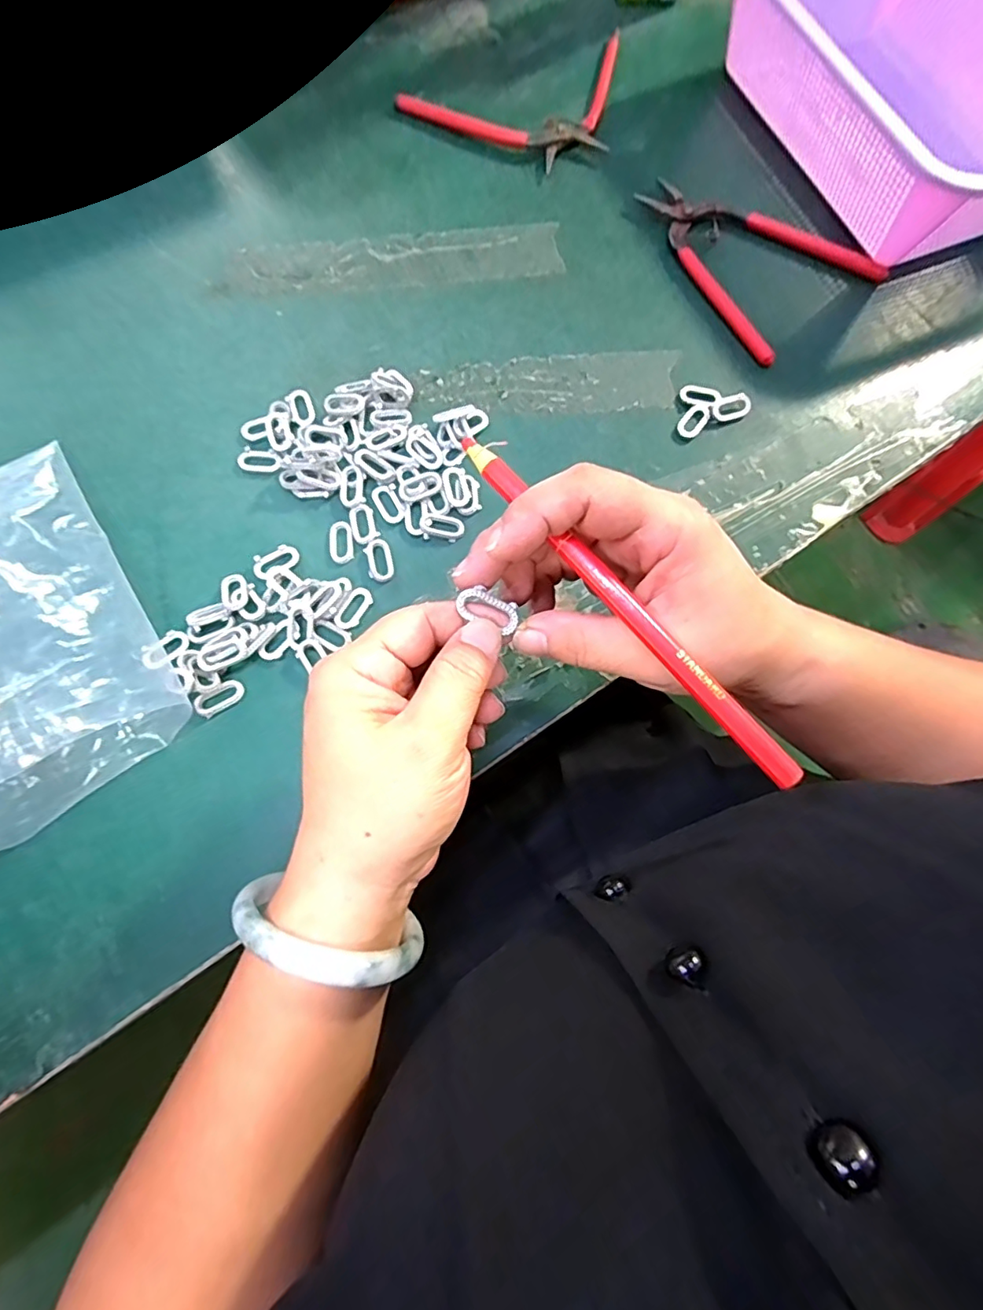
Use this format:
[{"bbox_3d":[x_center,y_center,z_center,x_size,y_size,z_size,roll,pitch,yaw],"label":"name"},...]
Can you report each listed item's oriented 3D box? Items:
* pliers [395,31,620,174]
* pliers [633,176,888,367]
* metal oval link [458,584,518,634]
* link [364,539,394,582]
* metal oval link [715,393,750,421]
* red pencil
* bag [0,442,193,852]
[{"bbox_3d":[0.030,-0.387,0.402,0.171,0.010,0.098,-20,76,-6],"label":"pliers"},{"bbox_3d":[0.181,-0.271,0.374,0.111,0.012,0.151,-27,77,-8],"label":"pliers"},{"bbox_3d":[0.000,-0.017,0.214,0.023,0.004,0.012,22,75,-6],"label":"metal oval link"},{"bbox_3d":[-0.062,-0.053,0.310,0.014,0.004,0.025,-12,75,-4],"label":"link"},{"bbox_3d":[0.145,-0.149,0.338,0.023,0.005,0.014,-17,75,-5],"label":"metal oval link"},{"bbox_3d":[0.045,-0.019,0.195,0.012,0.008,0.159,-39,79,-11],"label":"red pencil"},{"bbox_3d":[-0.249,-0.012,0.274,0.132,0.047,0.187,-35,78,-10],"label":"bag"}]

